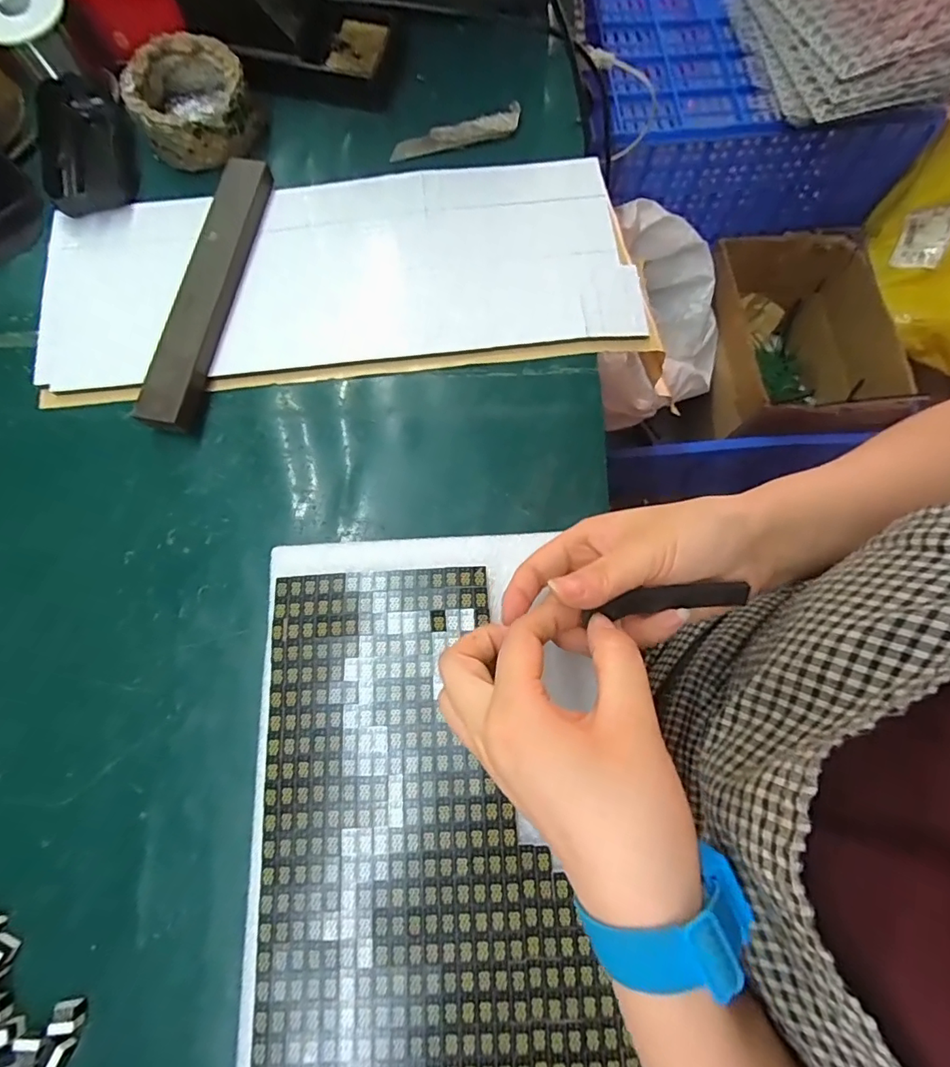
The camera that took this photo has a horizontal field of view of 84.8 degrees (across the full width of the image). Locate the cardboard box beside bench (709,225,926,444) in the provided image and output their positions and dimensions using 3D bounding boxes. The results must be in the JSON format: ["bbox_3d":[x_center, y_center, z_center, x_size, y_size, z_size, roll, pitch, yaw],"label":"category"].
[{"bbox_3d":[0.573,-0.320,0.980,0.295,0.250,0.379,0,74,0],"label":"cardboard box beside bench"}]

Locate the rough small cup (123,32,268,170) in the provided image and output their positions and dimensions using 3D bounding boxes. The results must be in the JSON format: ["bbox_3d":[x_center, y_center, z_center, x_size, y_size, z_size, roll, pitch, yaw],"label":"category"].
[{"bbox_3d":[-0.207,-0.320,0.384,0.083,0.044,0.078,0,74,0],"label":"rough small cup"}]

